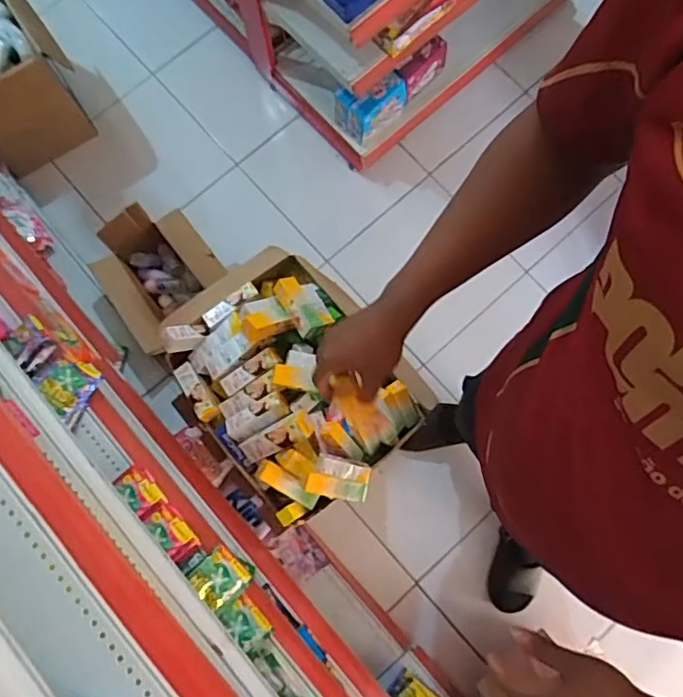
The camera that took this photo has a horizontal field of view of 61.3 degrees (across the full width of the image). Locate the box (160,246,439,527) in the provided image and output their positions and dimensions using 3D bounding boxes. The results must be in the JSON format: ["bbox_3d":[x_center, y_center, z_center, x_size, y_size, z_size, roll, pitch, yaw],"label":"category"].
[{"bbox_3d":[-0.101,0.047,1.019,0.310,0.203,0.475,-37,81,-6],"label":"box"}]

